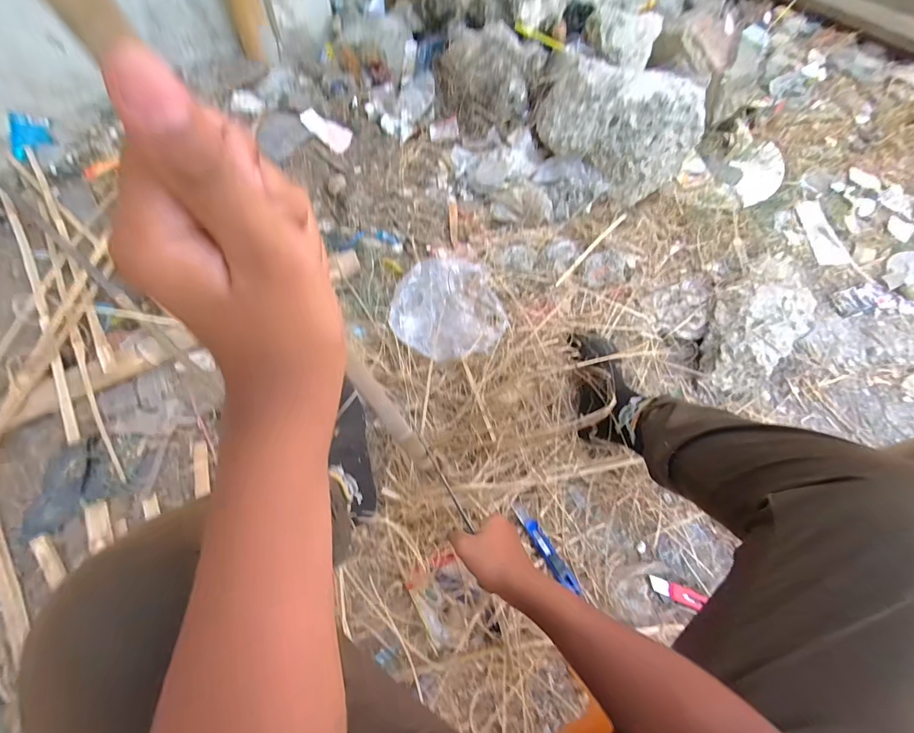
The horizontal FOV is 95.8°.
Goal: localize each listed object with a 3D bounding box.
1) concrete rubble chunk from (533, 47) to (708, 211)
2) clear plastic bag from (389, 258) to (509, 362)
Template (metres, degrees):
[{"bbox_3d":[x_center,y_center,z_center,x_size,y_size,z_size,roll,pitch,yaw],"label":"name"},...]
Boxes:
[{"bbox_3d":[0.344,-0.581,0.962,0.414,0.200,0.226,41,71,14],"label":"concrete rubble chunk"},{"bbox_3d":[-0.019,-0.102,0.781,0.202,0.088,0.174,-6,67,-5],"label":"clear plastic bag"}]

